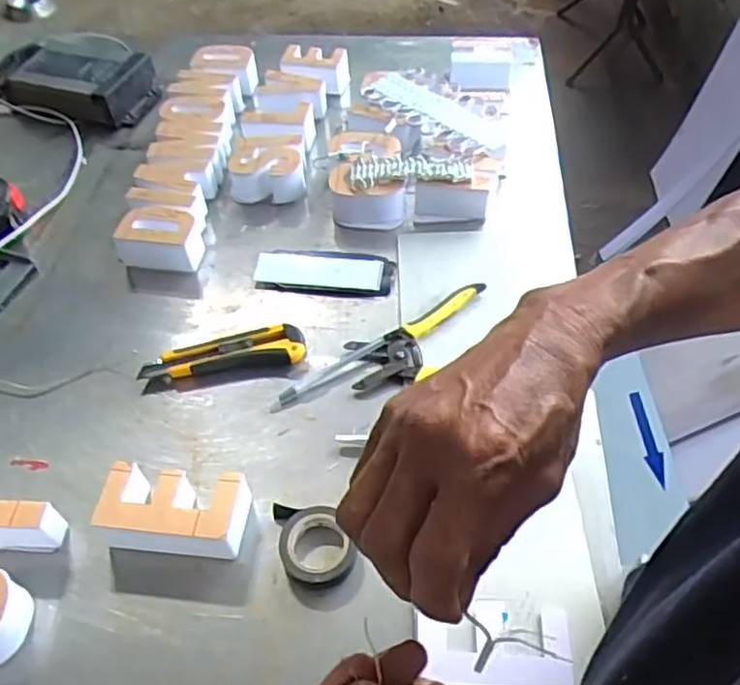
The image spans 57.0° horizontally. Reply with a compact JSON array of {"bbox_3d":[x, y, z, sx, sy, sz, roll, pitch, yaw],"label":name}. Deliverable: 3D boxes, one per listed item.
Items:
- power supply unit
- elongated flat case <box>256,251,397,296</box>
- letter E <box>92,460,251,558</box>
[{"bbox_3d":[-0.391,-0.355,0.932,0.175,0.052,0.119,9,52,10],"label":"power supply unit"},{"bbox_3d":[-0.048,-0.076,0.733,0.147,0.016,0.057,2,52,5],"label":"elongated flat case"},{"bbox_3d":[-0.154,0.136,0.550,0.116,0.044,0.055,4,52,6],"label":"letter E"}]

